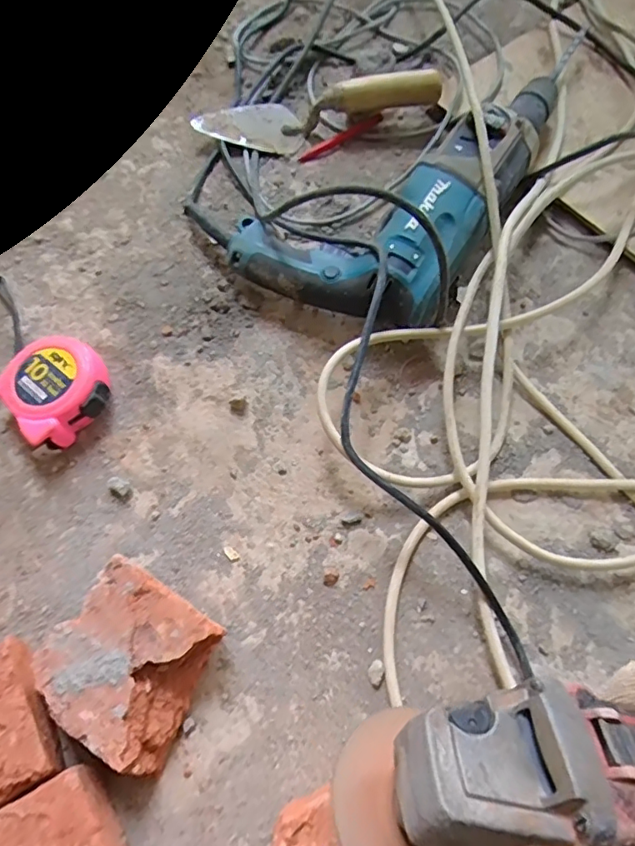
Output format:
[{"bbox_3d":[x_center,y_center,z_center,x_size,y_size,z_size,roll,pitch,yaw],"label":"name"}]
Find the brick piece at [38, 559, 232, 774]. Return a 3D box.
[{"bbox_3d":[-0.133,0.172,0.404,0.107,0.056,0.106,31,67,11],"label":"brick piece"}]

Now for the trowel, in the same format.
[{"bbox_3d":[0.000,-0.349,0.622,0.271,0.054,0.066,-7,65,11],"label":"trowel"}]

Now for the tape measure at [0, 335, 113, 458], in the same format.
[{"bbox_3d":[-0.228,-0.030,0.491,0.087,0.042,0.093,-34,72,-17],"label":"tape measure"}]

